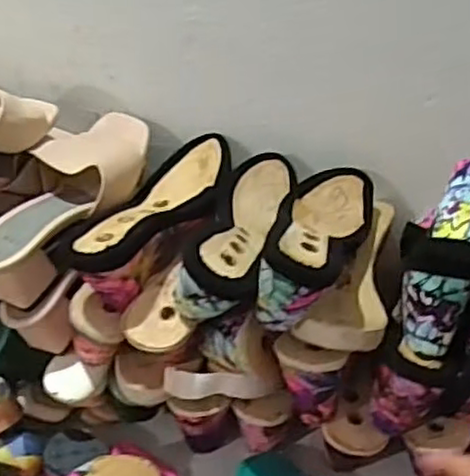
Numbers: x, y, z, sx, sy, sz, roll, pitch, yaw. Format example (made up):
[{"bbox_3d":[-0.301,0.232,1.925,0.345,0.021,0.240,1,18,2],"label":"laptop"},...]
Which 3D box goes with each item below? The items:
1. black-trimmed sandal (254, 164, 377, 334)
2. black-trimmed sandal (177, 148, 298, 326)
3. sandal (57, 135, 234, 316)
[{"bbox_3d":[0.072,0.002,0.617,0.077,0.083,0.233,12,27,14],"label":"black-trimmed sandal"},{"bbox_3d":[0.003,-0.021,0.626,0.077,0.072,0.224,7,39,10],"label":"black-trimmed sandal"},{"bbox_3d":[-0.079,-0.024,0.665,0.086,0.073,0.235,18,42,21],"label":"sandal"}]

